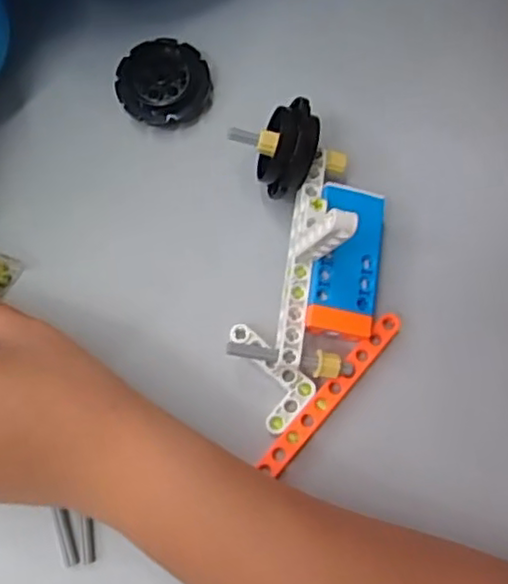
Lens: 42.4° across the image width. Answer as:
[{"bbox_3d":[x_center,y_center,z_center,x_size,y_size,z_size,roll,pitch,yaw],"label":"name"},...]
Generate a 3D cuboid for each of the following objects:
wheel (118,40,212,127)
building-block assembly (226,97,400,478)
[{"bbox_3d":[-0.047,-0.110,0.349,0.048,0.015,0.045,0,76,2],"label":"wheel"},{"bbox_3d":[0.025,-0.009,0.290,0.070,0.060,0.162,0,76,2],"label":"building-block assembly"}]

